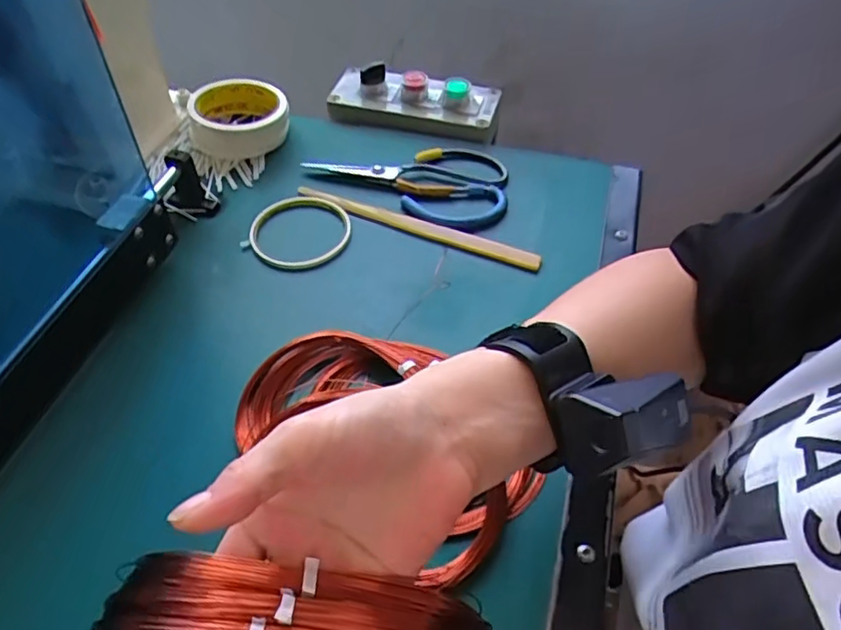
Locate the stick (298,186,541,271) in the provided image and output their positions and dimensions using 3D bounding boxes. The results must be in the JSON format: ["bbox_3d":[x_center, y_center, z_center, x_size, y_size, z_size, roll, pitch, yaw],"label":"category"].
[{"bbox_3d":[-0.007,-0.079,0.523,0.225,0.005,0.017,19,53,15],"label":"stick"}]

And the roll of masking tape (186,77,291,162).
[{"bbox_3d":[-0.176,-0.196,0.593,0.092,0.042,0.089,0,50,0],"label":"roll of masking tape"}]

